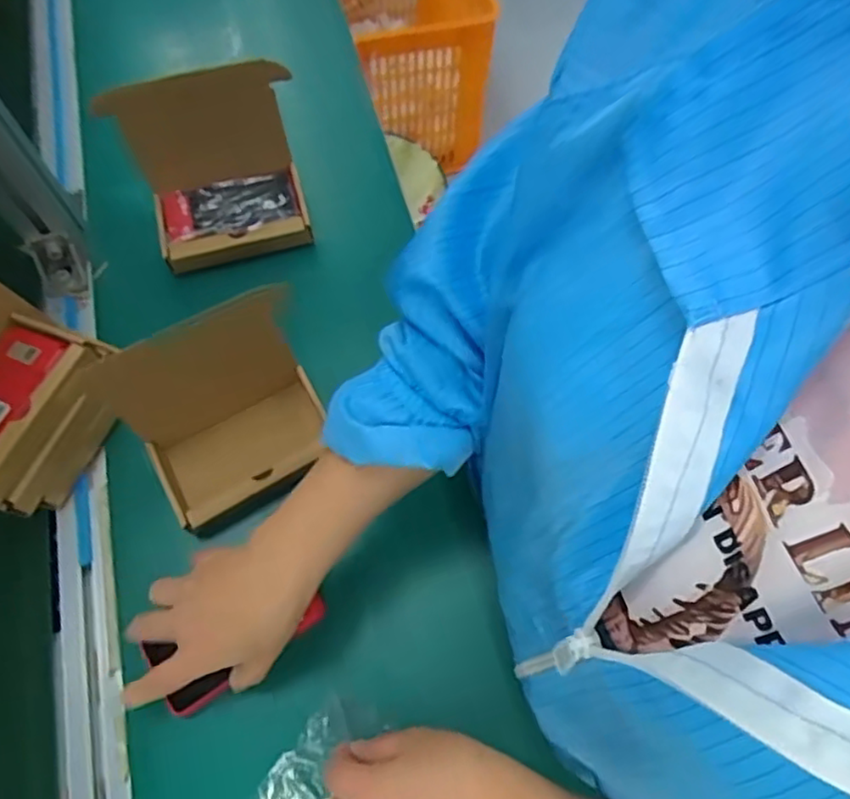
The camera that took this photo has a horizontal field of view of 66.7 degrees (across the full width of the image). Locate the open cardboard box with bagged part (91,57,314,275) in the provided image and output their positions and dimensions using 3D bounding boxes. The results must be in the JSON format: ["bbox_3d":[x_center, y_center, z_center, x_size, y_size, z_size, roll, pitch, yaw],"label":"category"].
[{"bbox_3d":[-0.178,-0.206,0.558,0.139,0.109,0.121,-22,68,-10],"label":"open cardboard box with bagged part"}]

